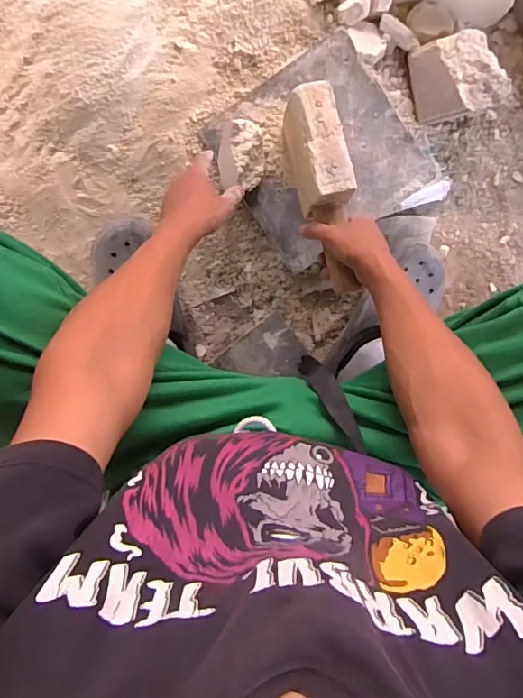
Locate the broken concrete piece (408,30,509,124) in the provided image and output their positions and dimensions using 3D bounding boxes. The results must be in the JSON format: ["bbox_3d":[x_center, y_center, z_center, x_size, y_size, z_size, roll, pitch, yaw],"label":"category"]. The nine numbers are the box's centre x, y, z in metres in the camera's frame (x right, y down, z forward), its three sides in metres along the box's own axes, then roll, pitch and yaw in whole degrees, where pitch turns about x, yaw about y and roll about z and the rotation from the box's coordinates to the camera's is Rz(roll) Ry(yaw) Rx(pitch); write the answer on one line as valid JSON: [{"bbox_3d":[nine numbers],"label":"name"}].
[{"bbox_3d":[0.283,-0.392,0.728,0.103,0.075,0.112,-16,100,0],"label":"broken concrete piece"}]

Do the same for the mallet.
[{"bbox_3d":[0.081,-0.196,0.645,0.057,0.103,0.246,-13,96,-1],"label":"mallet"}]

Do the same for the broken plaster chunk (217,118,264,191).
[{"bbox_3d":[-0.026,-0.258,0.669,0.061,0.041,0.082,5,99,-4],"label":"broken plaster chunk"}]

